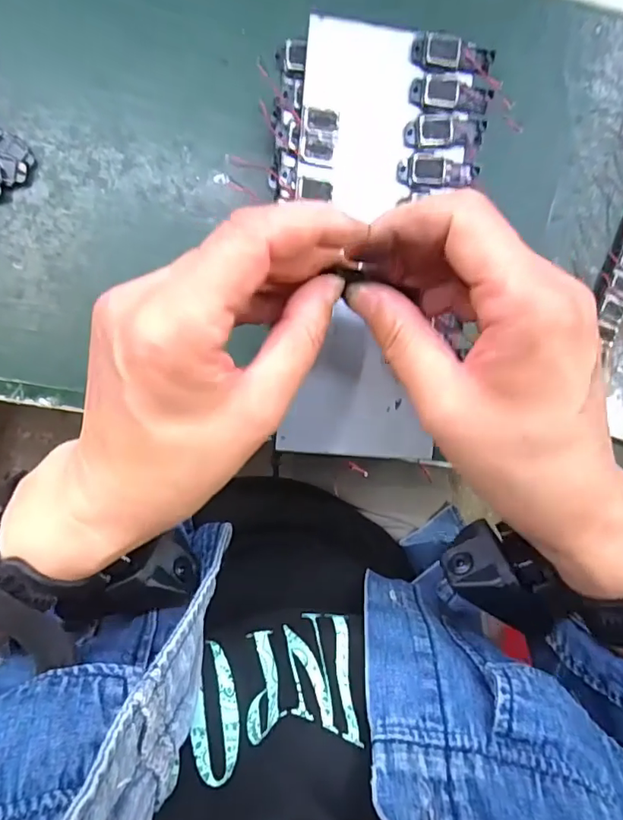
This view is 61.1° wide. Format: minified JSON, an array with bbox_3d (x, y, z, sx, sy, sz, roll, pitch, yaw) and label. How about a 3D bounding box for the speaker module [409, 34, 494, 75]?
[{"bbox_3d":[0.067,-0.168,0.250,0.040,0.007,0.014,3,94,-8],"label":"speaker module"}]

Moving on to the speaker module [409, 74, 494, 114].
[{"bbox_3d":[0.067,-0.151,0.253,0.039,0.006,0.015,-1,95,-8],"label":"speaker module"}]

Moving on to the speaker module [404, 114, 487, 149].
[{"bbox_3d":[0.065,-0.134,0.254,0.039,0.005,0.015,-5,95,-8],"label":"speaker module"}]

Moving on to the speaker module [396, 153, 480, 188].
[{"bbox_3d":[0.062,-0.116,0.256,0.039,0.004,0.015,0,95,-8],"label":"speaker module"}]

